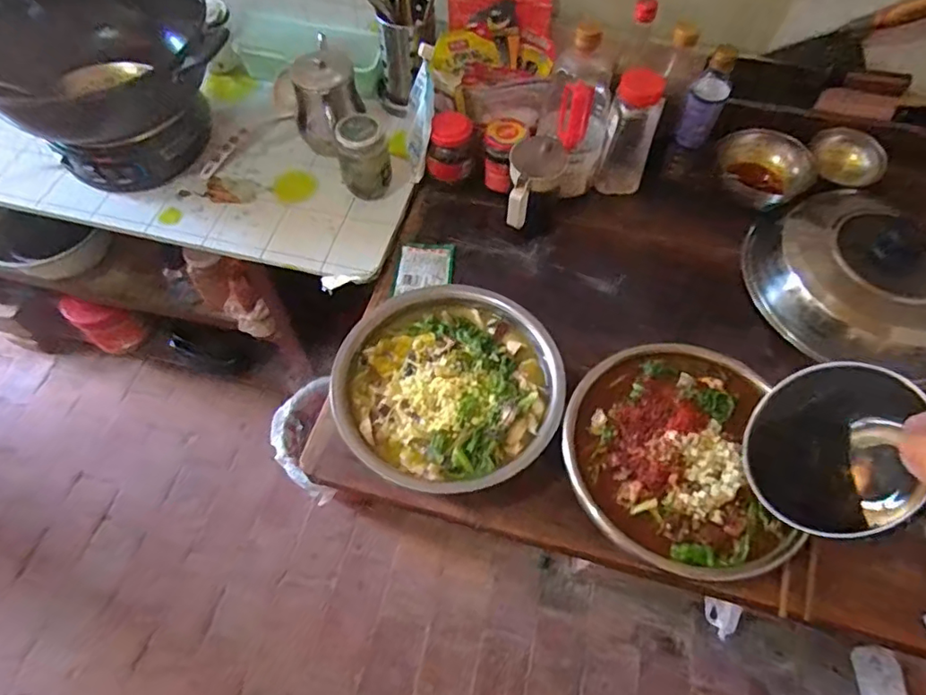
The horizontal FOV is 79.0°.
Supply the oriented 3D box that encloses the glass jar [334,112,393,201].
[{"bbox_3d":[-0.163,-0.308,0.913,0.064,0.121,0.078,-31,67,-18],"label":"glass jar"}]

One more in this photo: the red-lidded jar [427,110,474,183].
[{"bbox_3d":[-0.021,-0.340,0.954,0.068,0.084,0.072,1,61,-1],"label":"red-lidded jar"}]

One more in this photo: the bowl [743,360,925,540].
[{"bbox_3d":[0.396,0.109,0.601,0.154,0.060,0.176,7,76,47],"label":"bowl"}]

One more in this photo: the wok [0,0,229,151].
[{"bbox_3d":[-0.615,-0.478,0.902,0.398,0.133,0.313,-14,61,-8],"label":"wok"}]

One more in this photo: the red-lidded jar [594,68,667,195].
[{"bbox_3d":[0.276,-0.351,0.924,0.093,0.217,0.073,1,61,-1],"label":"red-lidded jar"}]

